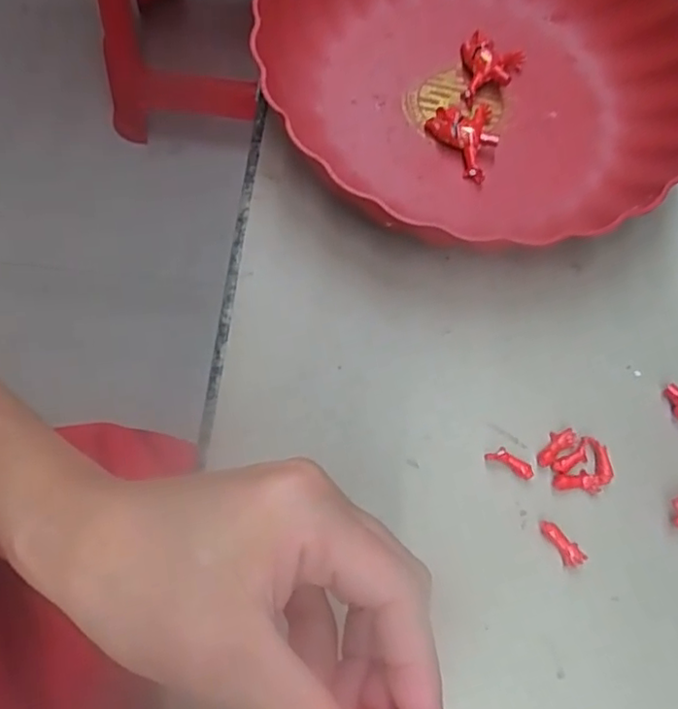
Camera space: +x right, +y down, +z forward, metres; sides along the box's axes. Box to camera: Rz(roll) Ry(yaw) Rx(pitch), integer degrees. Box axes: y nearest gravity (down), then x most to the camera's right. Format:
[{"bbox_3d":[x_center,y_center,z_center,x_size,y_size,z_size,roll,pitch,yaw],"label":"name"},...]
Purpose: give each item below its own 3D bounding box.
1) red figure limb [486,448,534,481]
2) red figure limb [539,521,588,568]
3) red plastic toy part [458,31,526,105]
[{"bbox_3d":[0.083,0.052,0.301,0.023,0.007,0.009,29,71,8],"label":"red figure limb"},{"bbox_3d":[0.103,0.087,0.288,0.010,0.005,0.024,-33,74,-13],"label":"red figure limb"},{"bbox_3d":[0.088,-0.172,0.380,0.034,0.020,0.046,31,71,9],"label":"red plastic toy part"}]

